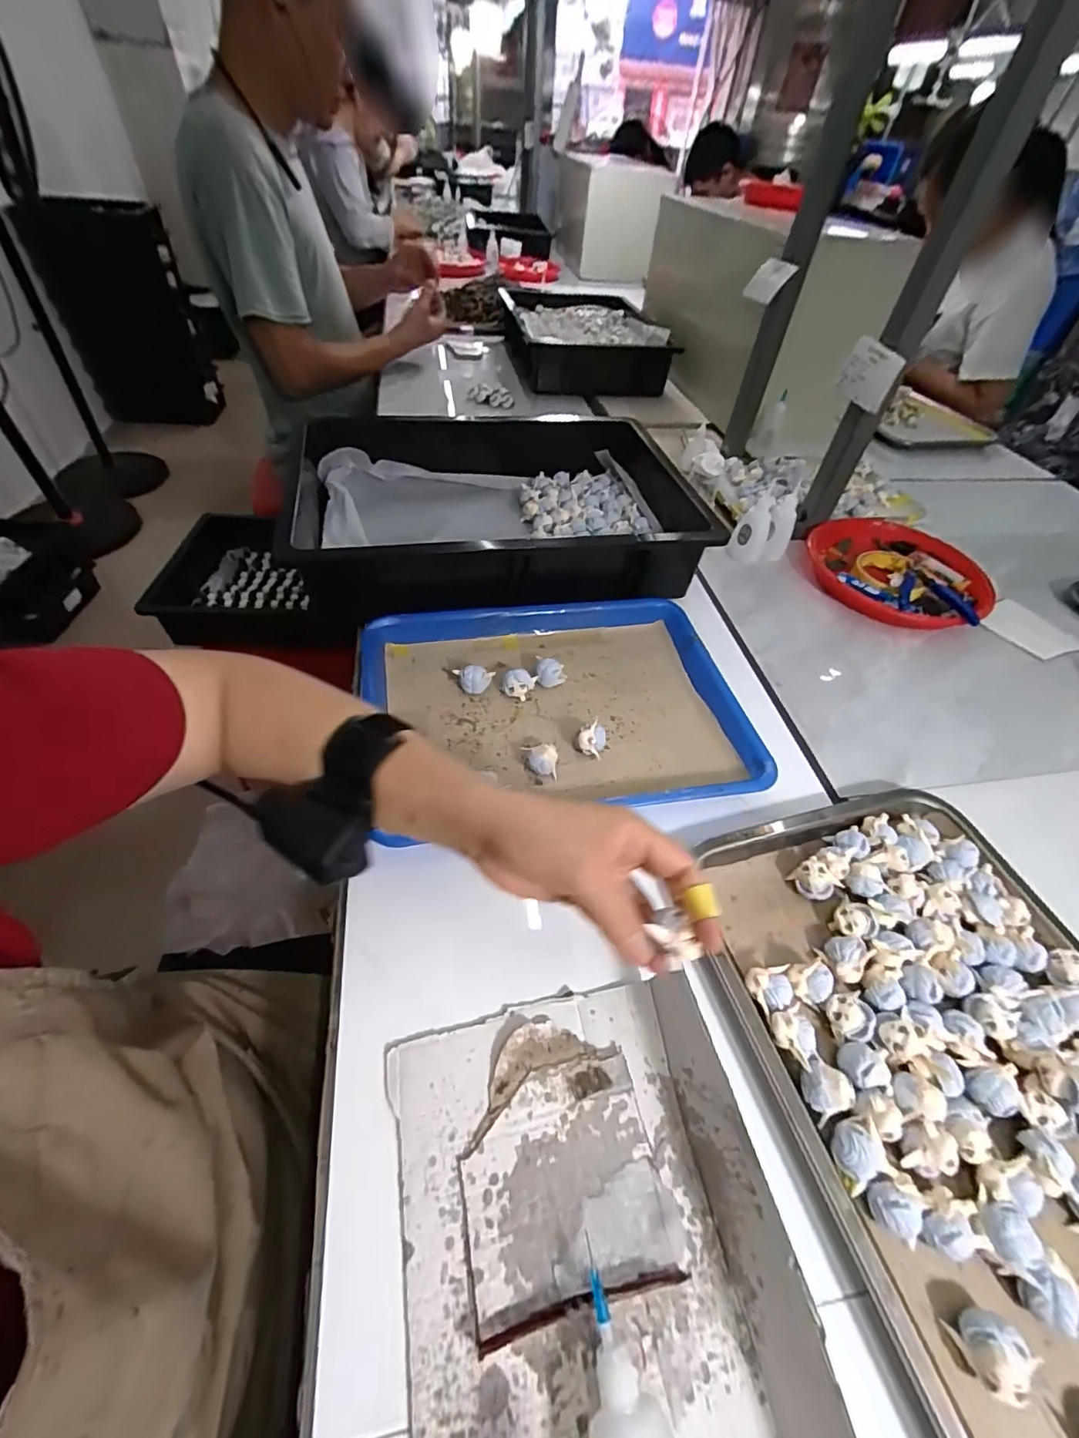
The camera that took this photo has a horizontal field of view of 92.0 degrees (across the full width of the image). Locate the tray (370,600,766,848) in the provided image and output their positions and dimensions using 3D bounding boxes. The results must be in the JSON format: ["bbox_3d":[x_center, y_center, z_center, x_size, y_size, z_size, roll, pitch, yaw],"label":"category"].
[{"bbox_3d":[0.009,-0.019,0.481,0.335,0.027,0.251,-6,50,-9],"label":"tray"}]

